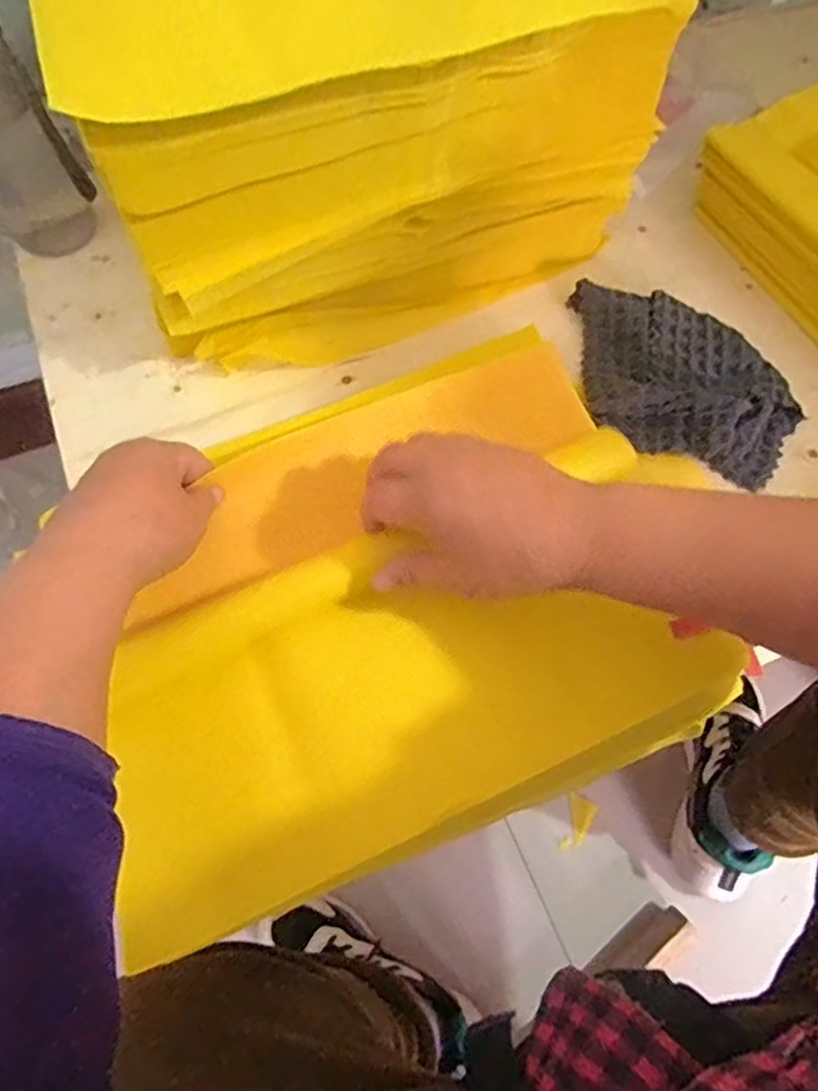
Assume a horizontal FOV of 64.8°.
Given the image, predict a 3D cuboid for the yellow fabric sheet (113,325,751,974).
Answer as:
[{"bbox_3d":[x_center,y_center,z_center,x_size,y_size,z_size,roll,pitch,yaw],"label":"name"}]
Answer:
[{"bbox_3d":[-0.006,0.028,0.380,0.354,0.050,0.264,-19,67,-10],"label":"yellow fabric sheet"}]

